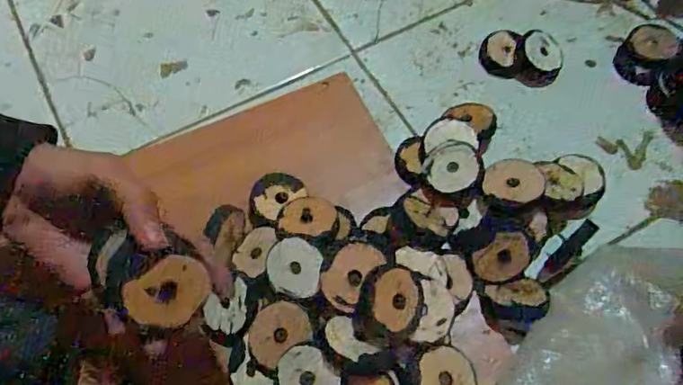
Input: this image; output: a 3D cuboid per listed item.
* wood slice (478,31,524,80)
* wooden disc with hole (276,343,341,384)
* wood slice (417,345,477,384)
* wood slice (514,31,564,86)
[{"bbox_3d":[0.165,-0.146,0.558,0.039,0.016,0.056,11,63,7],"label":"wood slice"},{"bbox_3d":[-0.023,0.130,0.369,0.038,0.004,0.045,-38,66,1],"label":"wooden disc with hole"},{"bbox_3d":[0.077,0.136,0.386,0.051,0.008,0.047,7,66,-27],"label":"wood slice"},{"bbox_3d":[0.202,-0.134,0.544,0.042,0.022,0.057,12,63,7],"label":"wood slice"}]

